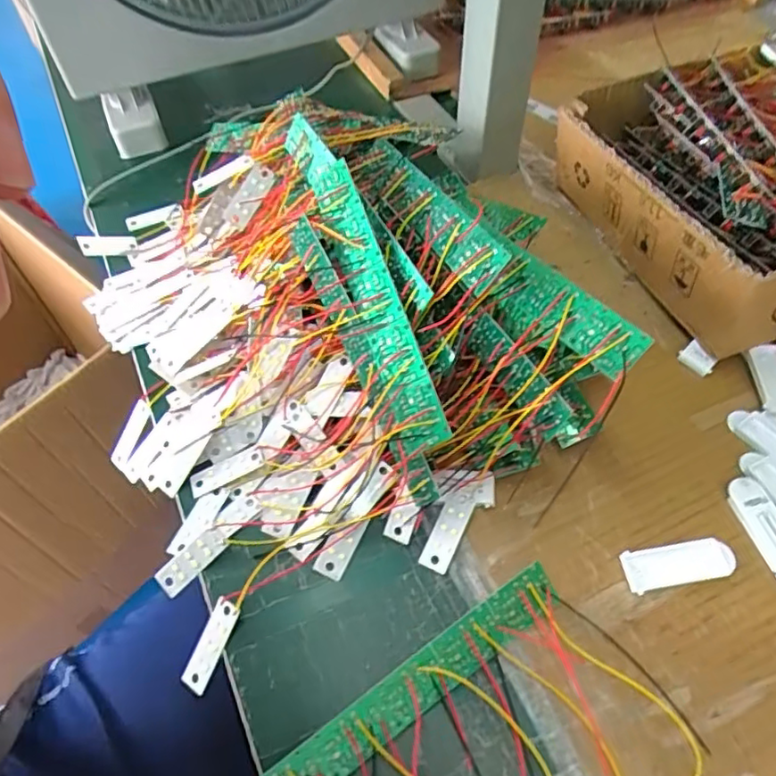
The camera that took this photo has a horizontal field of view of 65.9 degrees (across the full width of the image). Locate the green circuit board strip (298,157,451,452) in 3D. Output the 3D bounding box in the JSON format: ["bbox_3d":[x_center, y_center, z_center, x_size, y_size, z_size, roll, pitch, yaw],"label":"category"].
[{"bbox_3d":[-0.009,-0.049,0.327,0.031,0.009,0.173,-28,72,23],"label":"green circuit board strip"}]

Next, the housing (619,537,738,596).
[{"bbox_3d":[0.155,0.093,0.317,0.058,0.006,0.021,-10,55,-4],"label":"housing"}]

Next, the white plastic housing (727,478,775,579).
[{"bbox_3d":[0.206,0.076,0.324,0.021,0.006,0.057,-14,56,-7],"label":"white plastic housing"}]

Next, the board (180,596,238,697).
[{"bbox_3d":[-0.093,0.135,0.313,0.014,0.004,0.048,22,82,17],"label":"board"}]

